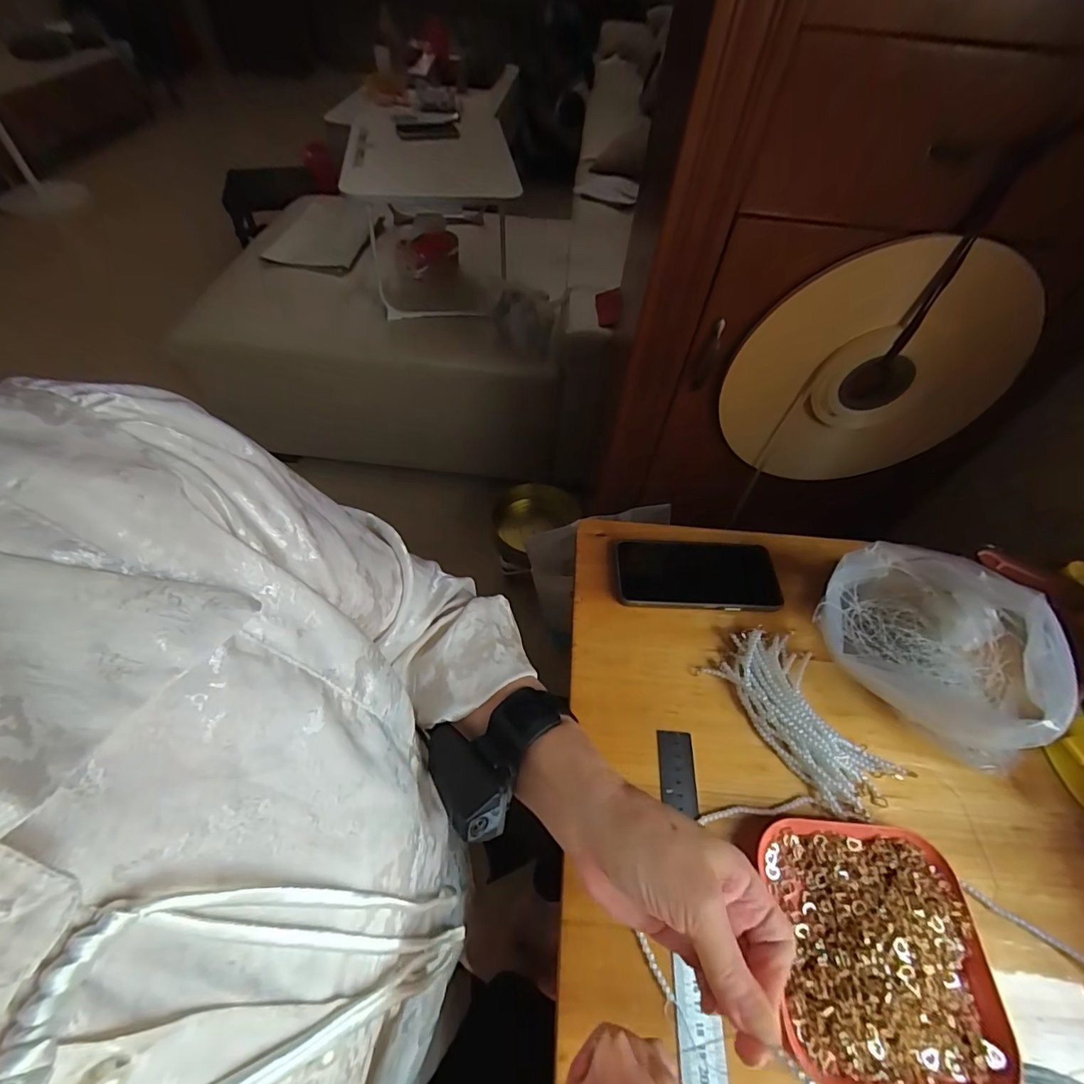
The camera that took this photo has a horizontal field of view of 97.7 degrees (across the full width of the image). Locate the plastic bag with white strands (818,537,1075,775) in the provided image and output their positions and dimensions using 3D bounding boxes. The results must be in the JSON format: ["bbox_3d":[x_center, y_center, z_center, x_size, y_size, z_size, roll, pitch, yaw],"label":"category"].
[{"bbox_3d":[0.324,0.086,0.393,0.179,0.106,0.133,34,60,19],"label":"plastic bag with white strands"}]

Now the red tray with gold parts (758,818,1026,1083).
[{"bbox_3d":[0.227,0.273,0.319,0.136,0.020,0.143,6,54,1],"label":"red tray with gold parts"}]

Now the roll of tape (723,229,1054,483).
[{"bbox_3d":[0.450,-0.226,0.668,0.343,0.355,0.019,8,55,2],"label":"roll of tape"}]

